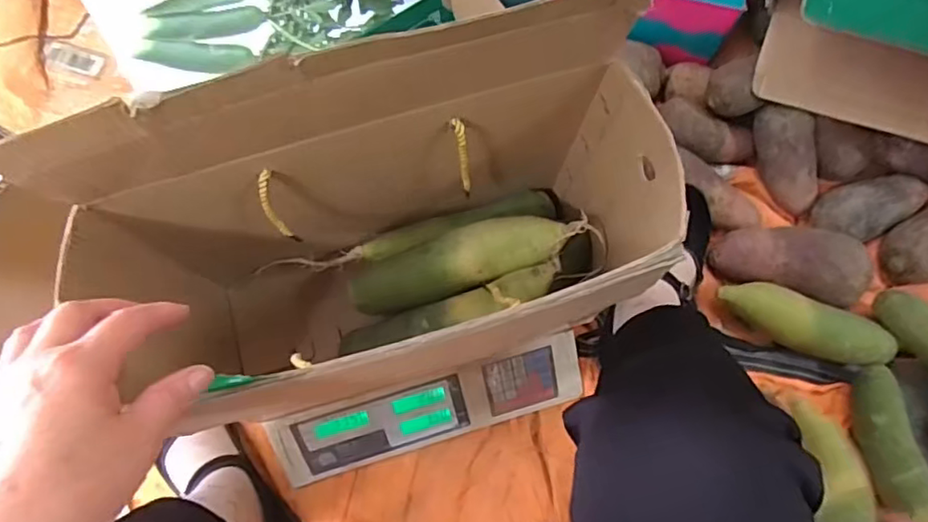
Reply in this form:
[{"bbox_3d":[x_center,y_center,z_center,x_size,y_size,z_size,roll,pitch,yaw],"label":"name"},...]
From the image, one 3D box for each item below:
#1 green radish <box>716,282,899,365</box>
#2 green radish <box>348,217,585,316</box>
[{"bbox_3d":[0.379,0.068,0.664,0.194,0.048,0.056,18,75,6],"label":"green radish"},{"bbox_3d":[-0.003,0.000,0.530,0.208,0.049,0.060,-17,89,-1],"label":"green radish"}]

